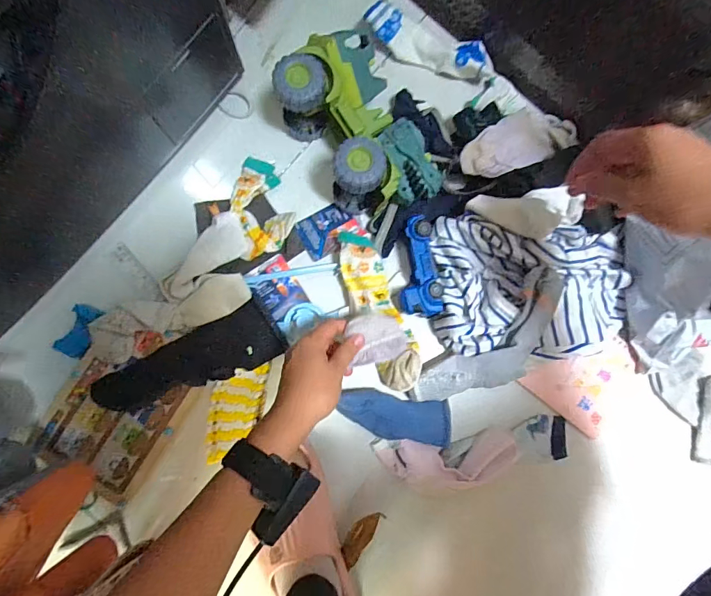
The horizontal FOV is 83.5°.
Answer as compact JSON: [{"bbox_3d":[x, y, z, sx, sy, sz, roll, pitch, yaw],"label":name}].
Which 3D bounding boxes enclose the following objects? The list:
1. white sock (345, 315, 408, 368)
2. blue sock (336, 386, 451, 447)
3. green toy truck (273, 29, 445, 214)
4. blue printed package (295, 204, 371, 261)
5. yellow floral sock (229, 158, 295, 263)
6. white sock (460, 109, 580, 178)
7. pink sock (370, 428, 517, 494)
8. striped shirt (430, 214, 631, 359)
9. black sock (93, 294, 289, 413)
[{"bbox_3d":[0.025,0.046,0.461,0.063,0.012,0.055,-9,86,-4],"label":"white sock"},{"bbox_3d":[0.051,0.150,0.507,0.141,0.018,0.054,10,85,-2],"label":"blue sock"},{"bbox_3d":[0.006,-0.200,0.491,0.129,0.102,0.212,-32,88,-5],"label":"green toy truck"},{"bbox_3d":[-0.033,-0.092,0.531,0.080,0.005,0.058,-29,87,-5],"label":"blue printed package"},{"bbox_3d":[-0.121,-0.119,0.516,0.071,0.027,0.127,-12,86,-4],"label":"yellow floral sock"},{"bbox_3d":[0.212,-0.204,0.519,0.178,0.027,0.069,-25,87,-20],"label":"white sock"},{"bbox_3d":[0.114,0.205,0.495,0.171,0.032,0.062,-5,86,-3],"label":"pink sock"},{"bbox_3d":[0.233,-0.011,0.504,0.260,0.063,0.162,3,85,-3],"label":"striped shirt"},{"bbox_3d":[-0.207,0.087,0.500,0.228,0.009,0.081,-30,87,-5],"label":"black sock"}]

